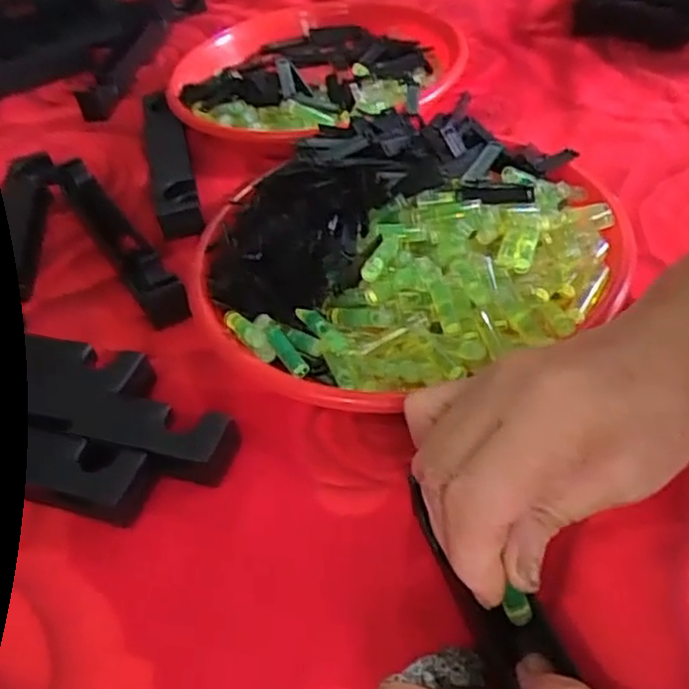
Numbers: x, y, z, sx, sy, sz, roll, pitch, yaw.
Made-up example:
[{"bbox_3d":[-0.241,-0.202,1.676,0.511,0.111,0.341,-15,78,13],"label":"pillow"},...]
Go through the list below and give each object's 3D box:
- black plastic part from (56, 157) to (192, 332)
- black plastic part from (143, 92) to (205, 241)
[{"bbox_3d":[-0.157,-0.080,0.500,0.025,0.028,0.203,-28,47,-18],"label":"black plastic part"},{"bbox_3d":[-0.135,-0.144,0.559,0.031,0.025,0.176,-16,44,-6],"label":"black plastic part"}]

